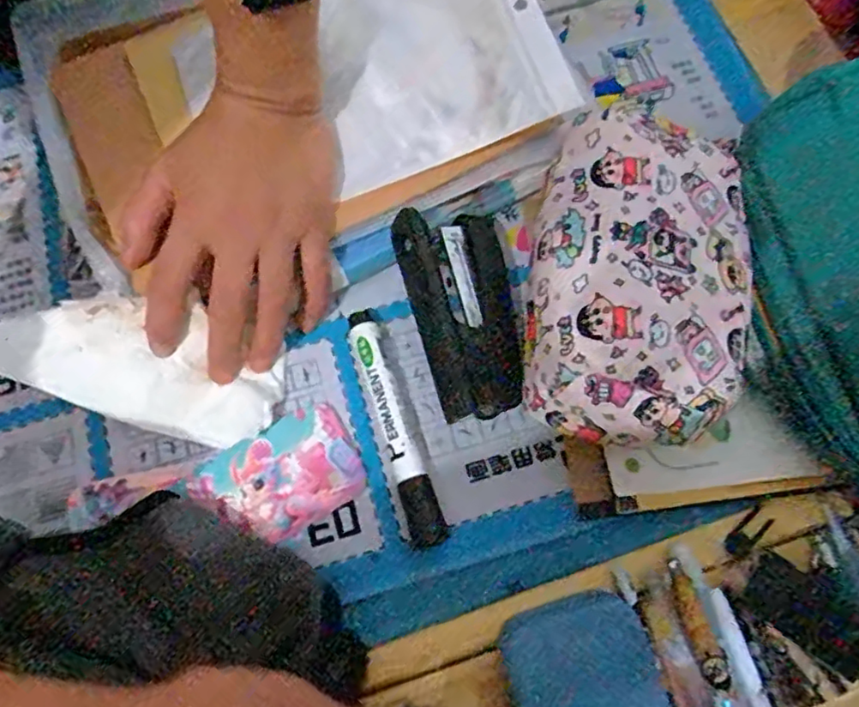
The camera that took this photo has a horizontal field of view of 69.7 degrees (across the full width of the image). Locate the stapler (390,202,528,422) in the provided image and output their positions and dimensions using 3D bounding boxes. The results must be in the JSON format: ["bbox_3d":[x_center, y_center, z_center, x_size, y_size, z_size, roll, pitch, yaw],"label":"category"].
[{"bbox_3d":[0.017,-0.022,0.339,0.056,0.025,0.114,-9,76,-4],"label":"stapler"}]

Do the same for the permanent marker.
[{"bbox_3d":[-0.019,0.037,0.328,0.019,0.016,0.132,-17,76,-6],"label":"permanent marker"}]

